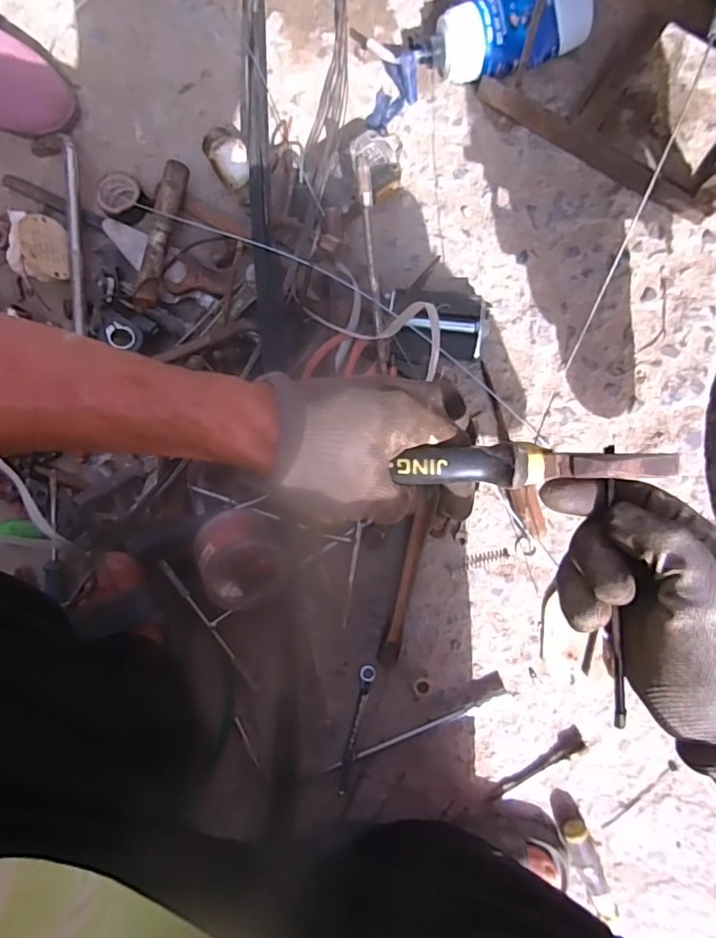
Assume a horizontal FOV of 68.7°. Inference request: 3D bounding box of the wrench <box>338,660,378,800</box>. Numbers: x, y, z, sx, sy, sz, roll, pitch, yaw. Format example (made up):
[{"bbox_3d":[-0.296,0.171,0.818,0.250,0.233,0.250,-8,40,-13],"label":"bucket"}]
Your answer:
[{"bbox_3d":[-0.001,0.285,0.572,0.018,0.006,0.139,11,89,3],"label":"wrench"}]

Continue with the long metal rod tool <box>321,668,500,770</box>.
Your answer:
[{"bbox_3d":[0.066,0.286,0.576,0.211,0.015,0.023,-29,87,1],"label":"long metal rod tool"}]

